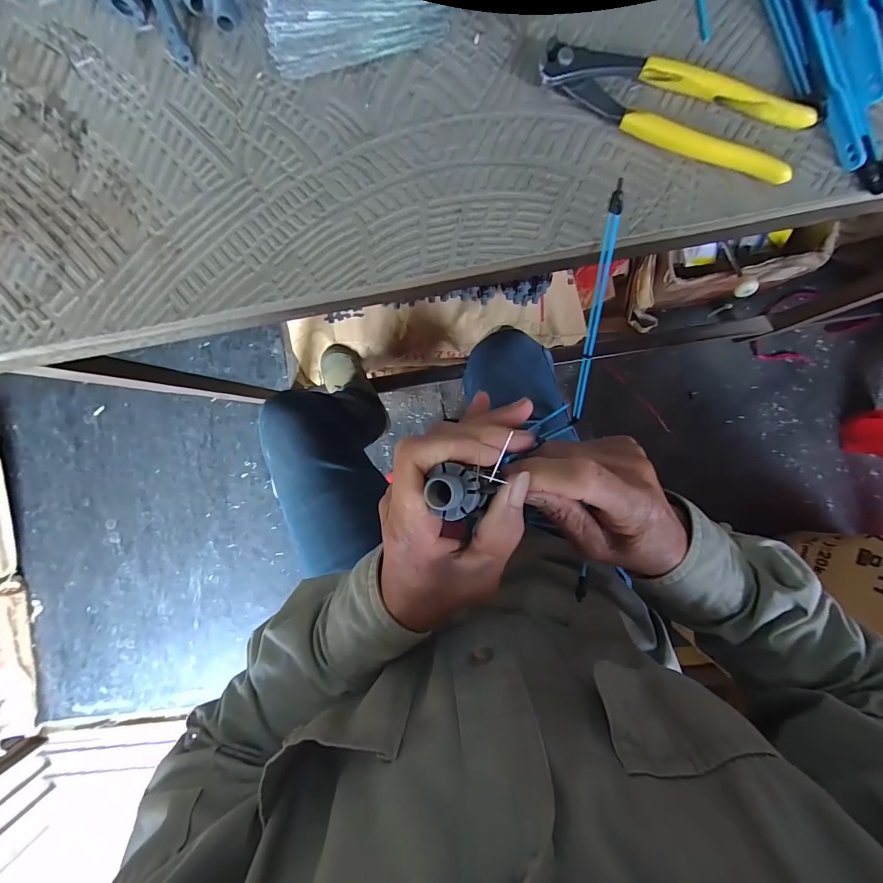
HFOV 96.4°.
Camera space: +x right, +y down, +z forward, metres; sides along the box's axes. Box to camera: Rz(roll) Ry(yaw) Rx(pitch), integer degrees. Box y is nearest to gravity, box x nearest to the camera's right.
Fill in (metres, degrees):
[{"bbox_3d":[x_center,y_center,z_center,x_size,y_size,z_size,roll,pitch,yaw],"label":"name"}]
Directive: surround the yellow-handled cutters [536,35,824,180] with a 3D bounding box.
[{"bbox_3d":[0.143,-0.213,0.248,0.162,0.014,0.051,23,92,3],"label":"yellow-handled cutters"}]

